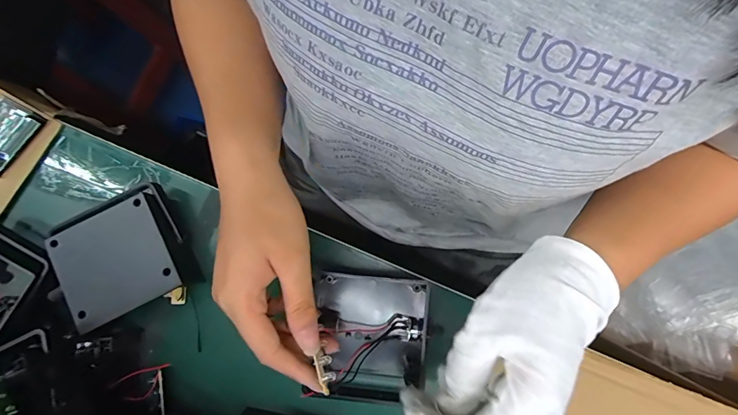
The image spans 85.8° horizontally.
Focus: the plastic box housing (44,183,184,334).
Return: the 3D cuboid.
[{"bbox_3d":[-0.195,0.040,0.320,0.092,0.041,0.088,-29,80,-5],"label":"plastic box housing"}]

